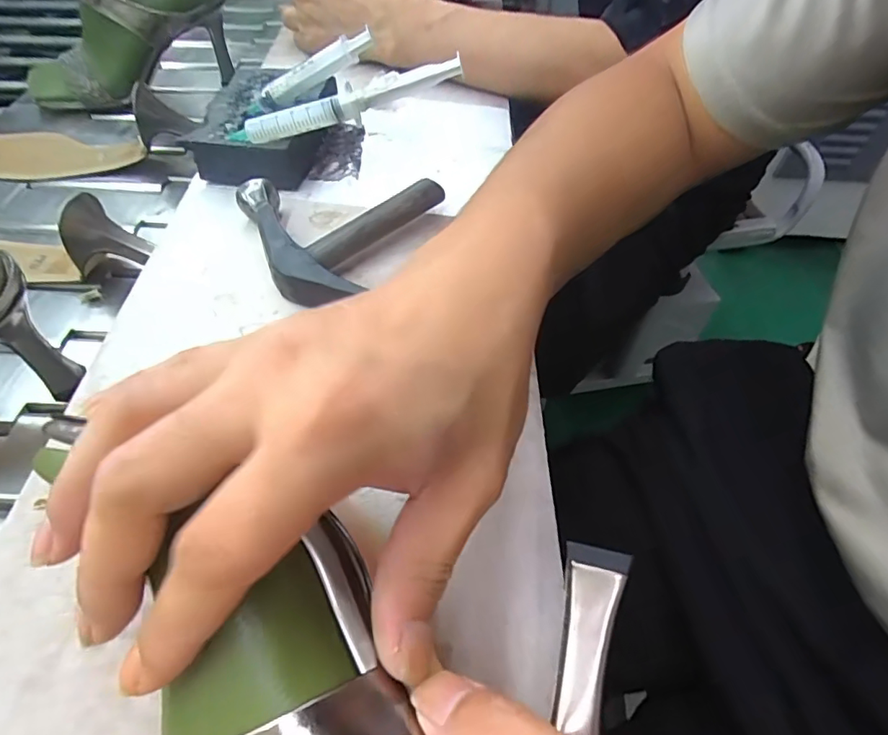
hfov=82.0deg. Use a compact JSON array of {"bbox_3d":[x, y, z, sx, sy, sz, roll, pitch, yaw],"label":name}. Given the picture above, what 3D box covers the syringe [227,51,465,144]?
[{"bbox_3d":[-0.072,-0.177,0.350,0.165,0.023,0.016,-11,51,12],"label":"syringe"}]

